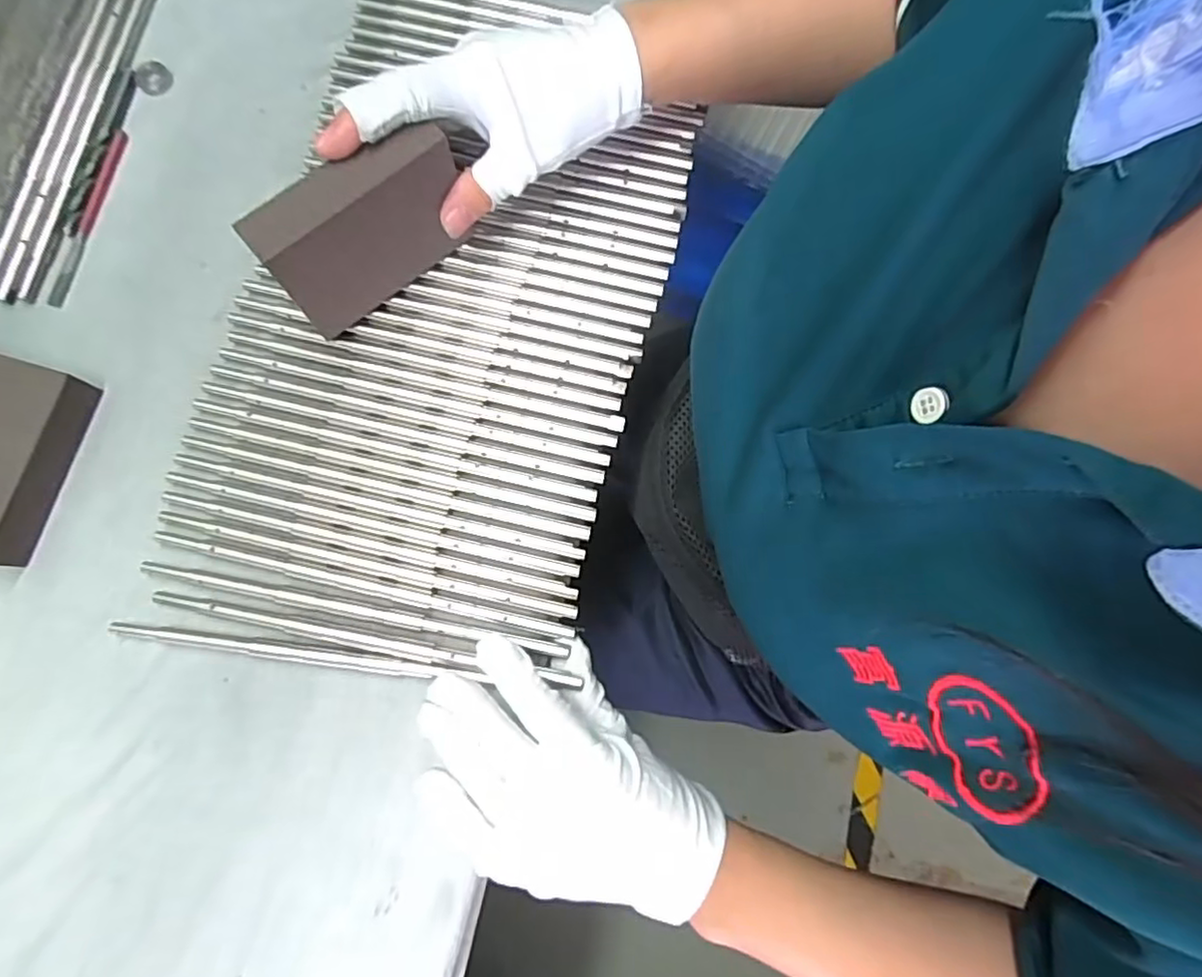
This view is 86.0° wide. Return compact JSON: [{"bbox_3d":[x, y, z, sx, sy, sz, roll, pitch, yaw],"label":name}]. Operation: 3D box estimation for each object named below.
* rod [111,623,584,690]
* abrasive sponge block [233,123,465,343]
[{"bbox_3d":[-0.125,0.081,0.311,0.217,0.007,0.010,6,79,2],"label":"rod"},{"bbox_3d":[-0.112,-0.125,0.308,0.095,0.073,0.025,-39,82,-8],"label":"abrasive sponge block"}]

